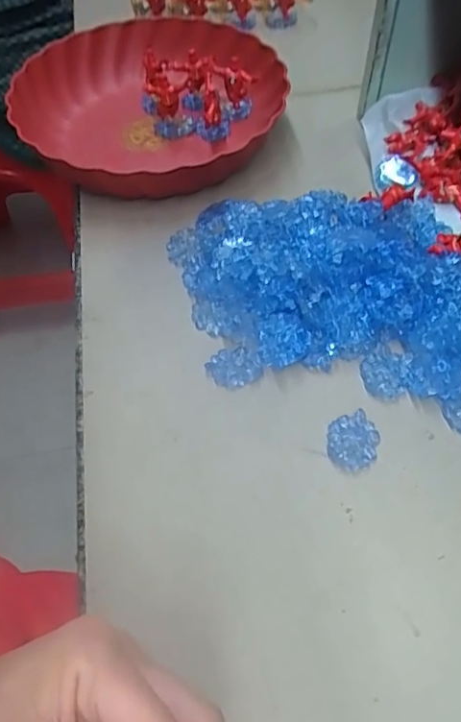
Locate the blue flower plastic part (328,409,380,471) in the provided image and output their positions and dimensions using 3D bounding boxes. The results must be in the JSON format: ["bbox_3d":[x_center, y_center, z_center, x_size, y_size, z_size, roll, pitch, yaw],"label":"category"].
[{"bbox_3d":[0.075,0.048,0.338,0.030,0.004,0.037,14,58,13],"label":"blue flower plastic part"}]

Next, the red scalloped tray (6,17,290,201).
[{"bbox_3d":[-0.068,-0.227,0.512,0.220,0.073,0.235,-29,59,-15],"label":"red scalloped tray"}]

